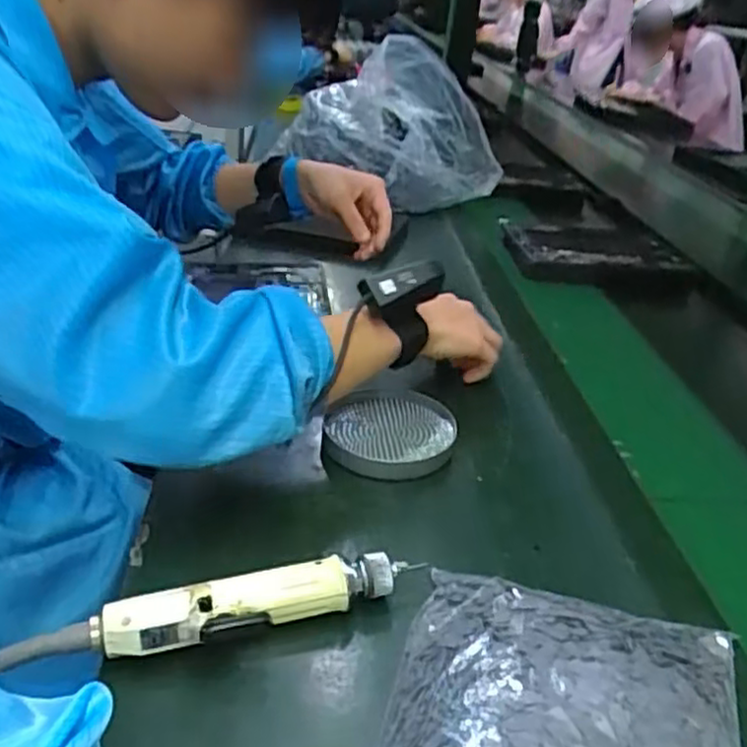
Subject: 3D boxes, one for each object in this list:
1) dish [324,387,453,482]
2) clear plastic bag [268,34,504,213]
[{"bbox_3d":[0.016,0.052,0.627,0.108,0.026,0.125,12,31,8],"label":"dish"},{"bbox_3d":[0.037,-0.407,1.234,0.326,0.273,0.205,-16,37,-34],"label":"clear plastic bag"}]

